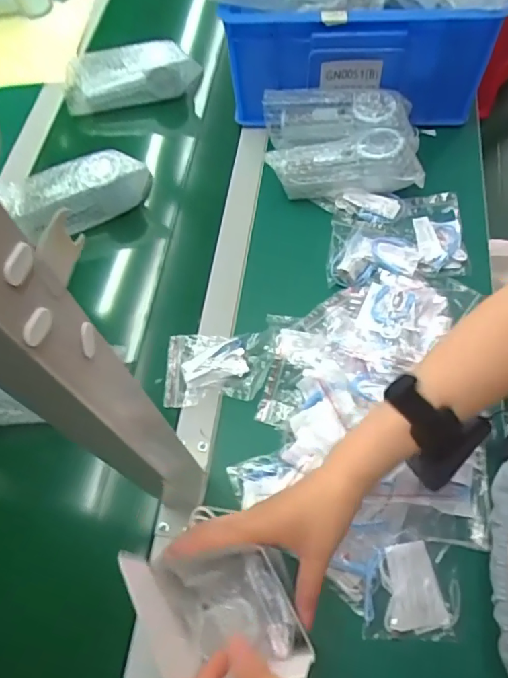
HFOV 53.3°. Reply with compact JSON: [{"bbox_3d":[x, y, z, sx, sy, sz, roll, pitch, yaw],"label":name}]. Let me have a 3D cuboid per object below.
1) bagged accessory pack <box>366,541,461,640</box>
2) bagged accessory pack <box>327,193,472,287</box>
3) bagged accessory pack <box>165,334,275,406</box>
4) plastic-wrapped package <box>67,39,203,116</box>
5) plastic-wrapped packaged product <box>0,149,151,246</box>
[{"bbox_3d":[0.143,0.222,0.451,0.076,0.027,0.083,6,64,4],"label":"bagged accessory pack"},{"bbox_3d":[0.176,-0.128,0.630,0.173,0.020,0.120,-4,64,-1],"label":"bagged accessory pack"},{"bbox_3d":[-0.040,0.032,0.569,0.118,0.022,0.082,-2,64,0],"label":"bagged accessory pack"},{"bbox_3d":[-0.187,-0.405,0.768,0.198,0.069,0.062,-9,64,-3],"label":"plastic-wrapped package"},{"bbox_3d":[-0.233,-0.195,0.666,0.183,0.069,0.072,-25,66,-11],"label":"plastic-wrapped packaged product"}]

